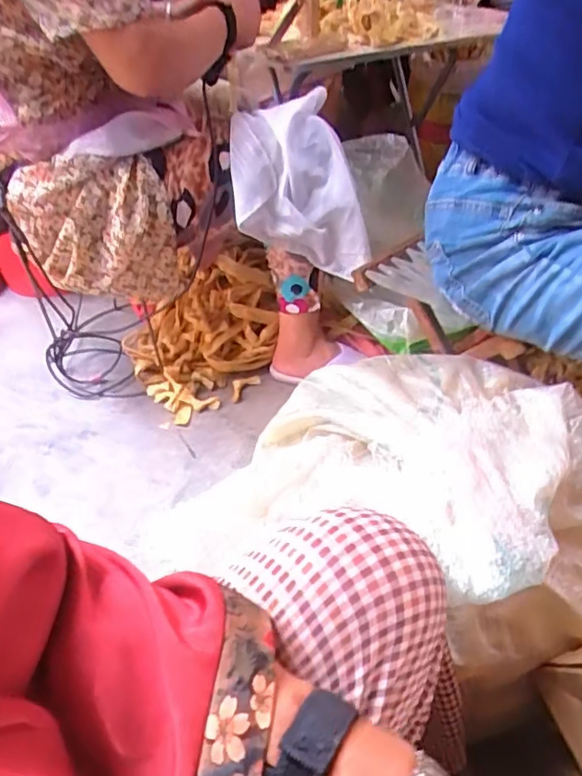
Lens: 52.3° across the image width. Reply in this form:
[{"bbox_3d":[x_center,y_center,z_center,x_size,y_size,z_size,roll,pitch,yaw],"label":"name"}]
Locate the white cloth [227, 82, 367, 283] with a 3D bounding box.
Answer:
[{"bbox_3d":[0.013,-0.319,0.967,0.206,0.239,0.155,-6,41,-1],"label":"white cloth"}]

